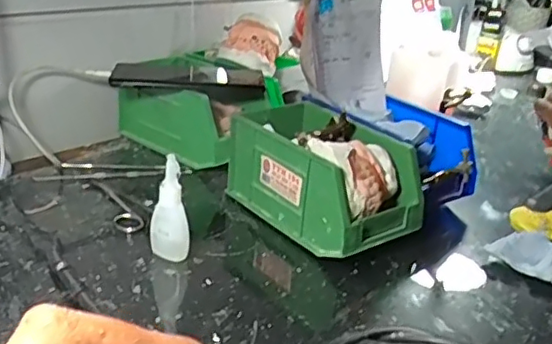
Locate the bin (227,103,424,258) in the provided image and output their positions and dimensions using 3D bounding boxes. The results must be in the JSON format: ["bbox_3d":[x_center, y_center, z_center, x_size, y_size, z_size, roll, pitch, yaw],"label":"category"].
[{"bbox_3d":[0.042,0.002,0.576,0.095,0.091,0.174,-13,30,-35],"label":"bin"}]

